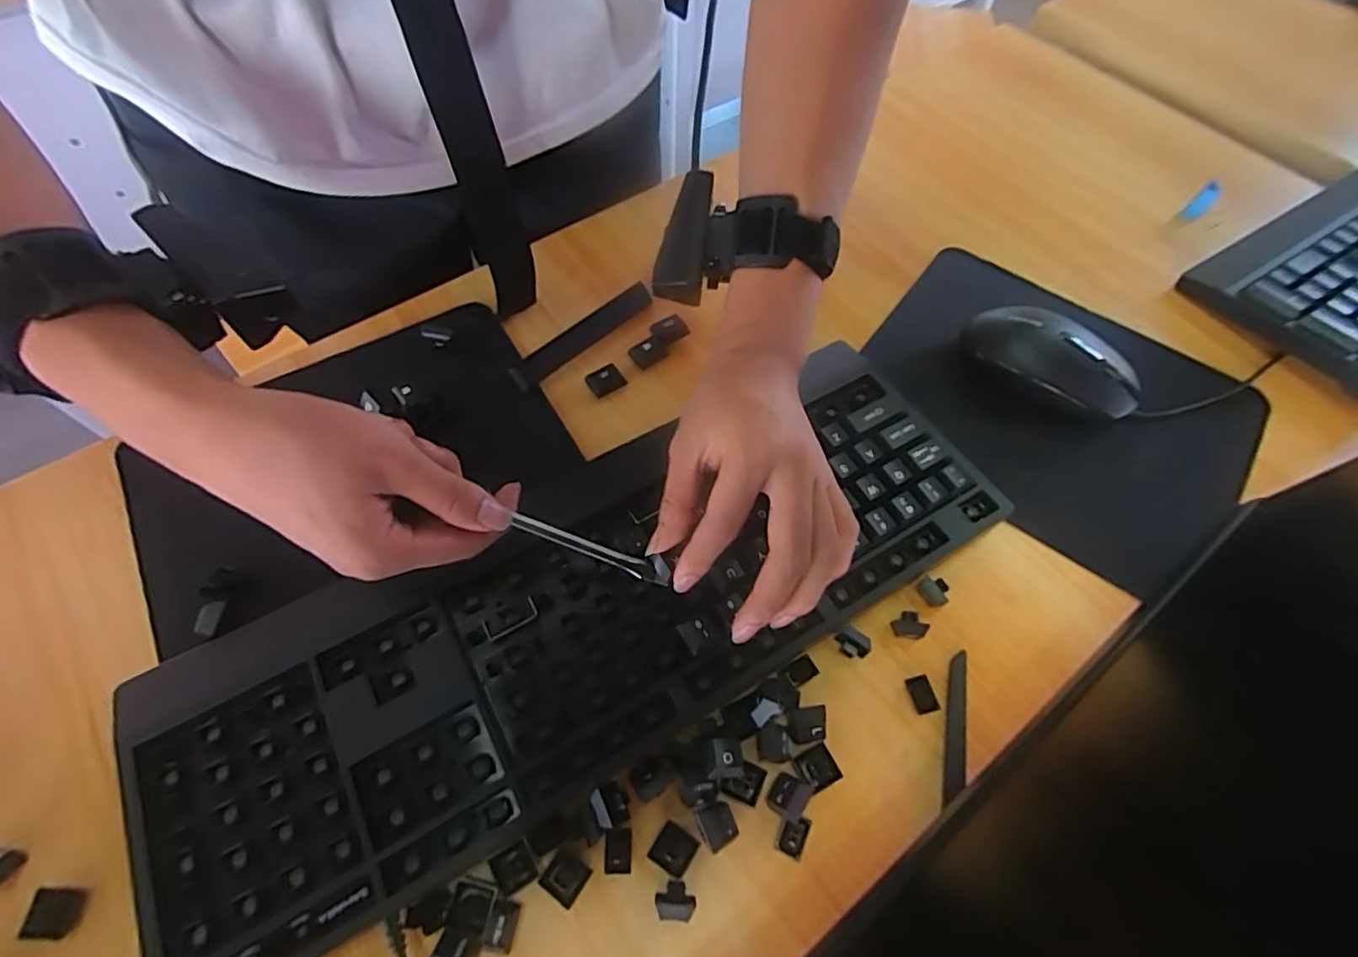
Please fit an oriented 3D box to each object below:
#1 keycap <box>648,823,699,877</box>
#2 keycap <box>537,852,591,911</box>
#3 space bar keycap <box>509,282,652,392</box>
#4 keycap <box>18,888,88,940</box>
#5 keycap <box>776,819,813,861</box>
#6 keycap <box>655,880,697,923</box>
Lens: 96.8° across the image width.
[{"bbox_3d":[-0.002,0.167,0.271,0.018,0.008,0.017,29,64,14],"label":"keycap"},{"bbox_3d":[-0.050,0.175,0.264,0.018,0.006,0.017,30,64,14],"label":"keycap"},{"bbox_3d":[-0.067,-0.098,0.415,0.115,0.013,0.022,-41,69,-21],"label":"space bar keycap"},{"bbox_3d":[-0.267,0.186,0.257,0.019,0.006,0.017,1,61,-1],"label":"keycap"},{"bbox_3d":[0.052,0.162,0.274,0.012,0.011,0.016,23,63,11],"label":"keycap"},{"bbox_3d":[-0.002,0.184,0.262,0.017,0.008,0.015,1,61,-1],"label":"keycap"}]

